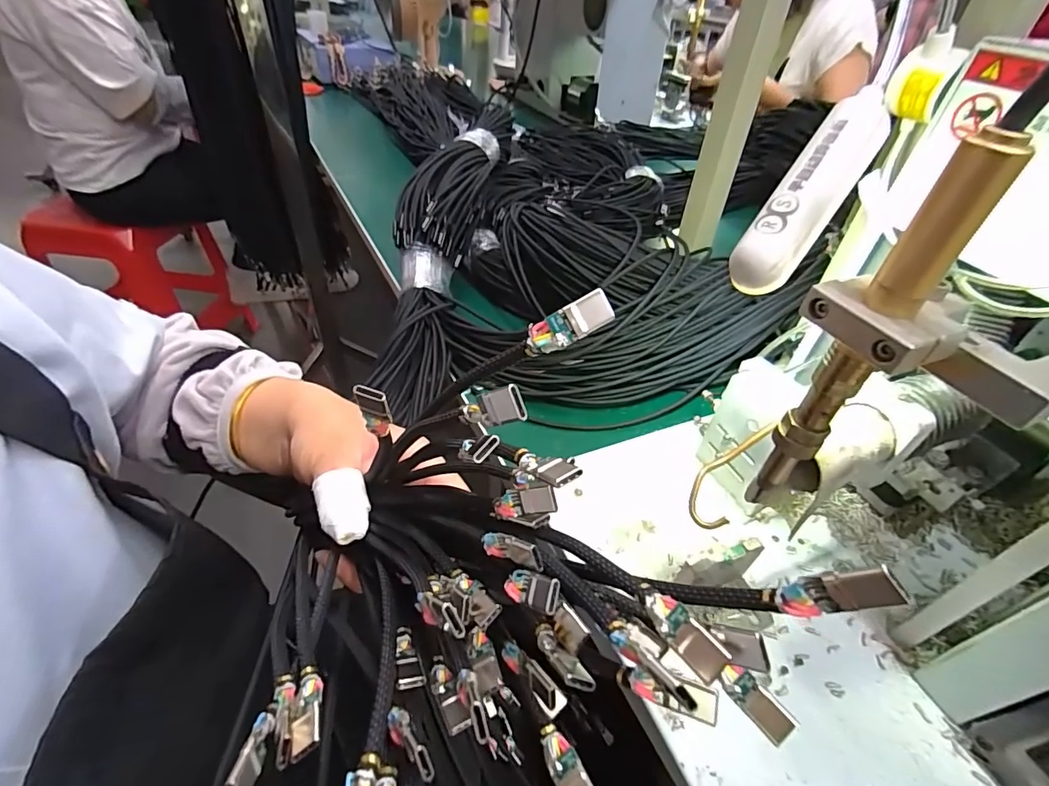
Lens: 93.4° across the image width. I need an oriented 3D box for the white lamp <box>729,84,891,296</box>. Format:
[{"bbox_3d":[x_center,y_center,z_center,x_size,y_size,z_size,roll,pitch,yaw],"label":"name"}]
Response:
[{"bbox_3d":[0.114,-0.080,0.195,0.021,0.017,0.089,36,91,29],"label":"white lamp"}]

